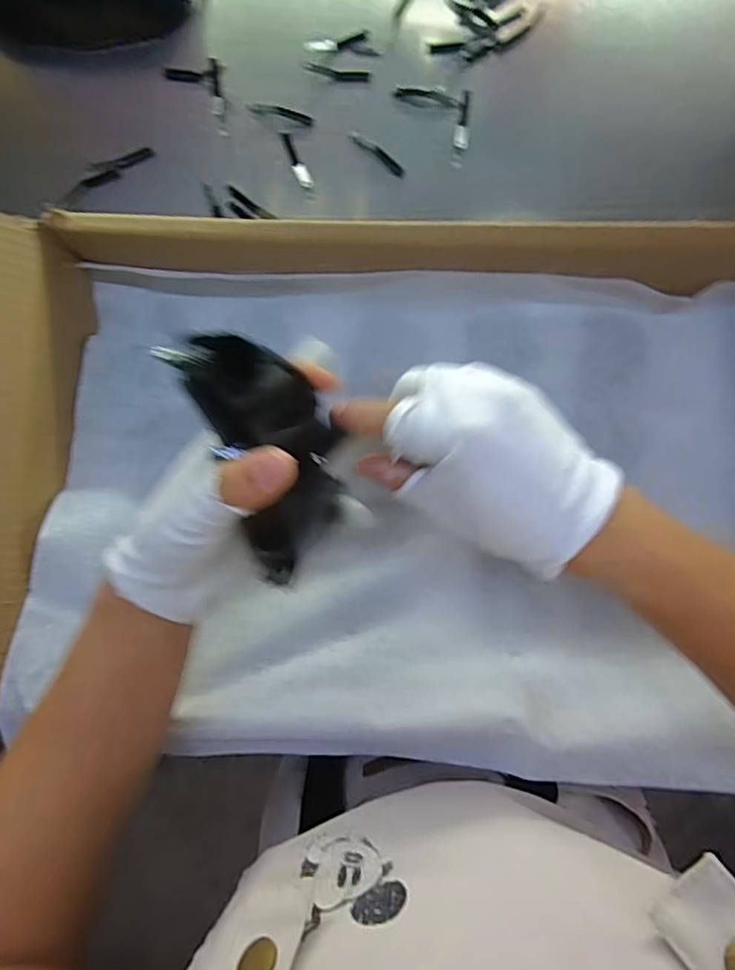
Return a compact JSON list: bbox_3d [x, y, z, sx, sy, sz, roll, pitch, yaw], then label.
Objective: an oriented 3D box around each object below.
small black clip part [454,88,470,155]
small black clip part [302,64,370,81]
[{"bbox_3d":[0.074,-0.279,0.429,0.011,0.012,0.050,9,87,1],"label":"small black clip part"},{"bbox_3d":[-0.025,-0.319,0.437,0.051,0.004,0.009,10,87,1],"label":"small black clip part"}]

